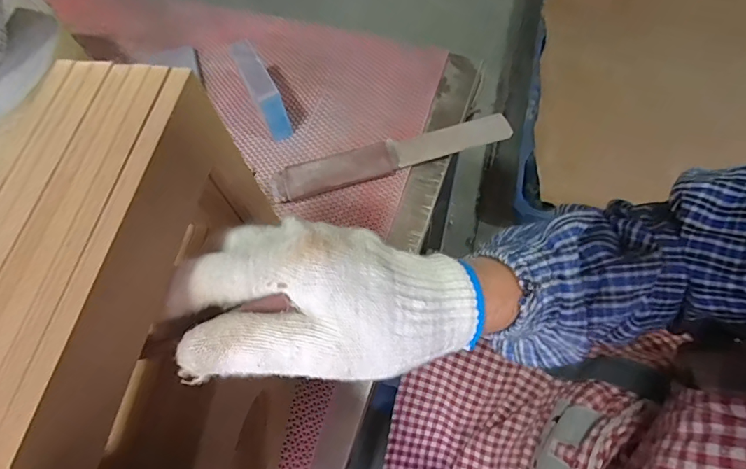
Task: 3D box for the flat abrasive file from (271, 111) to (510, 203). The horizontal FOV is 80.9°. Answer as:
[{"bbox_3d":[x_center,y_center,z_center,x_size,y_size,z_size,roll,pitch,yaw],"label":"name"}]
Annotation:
[{"bbox_3d":[0.022,-0.090,0.495,0.270,0.027,0.037,-17,65,-5],"label":"flat abrasive file"}]

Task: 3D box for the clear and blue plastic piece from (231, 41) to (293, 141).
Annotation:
[{"bbox_3d":[-0.128,-0.165,0.508,0.024,0.071,0.093,-27,66,-9],"label":"clear and blue plastic piece"}]

